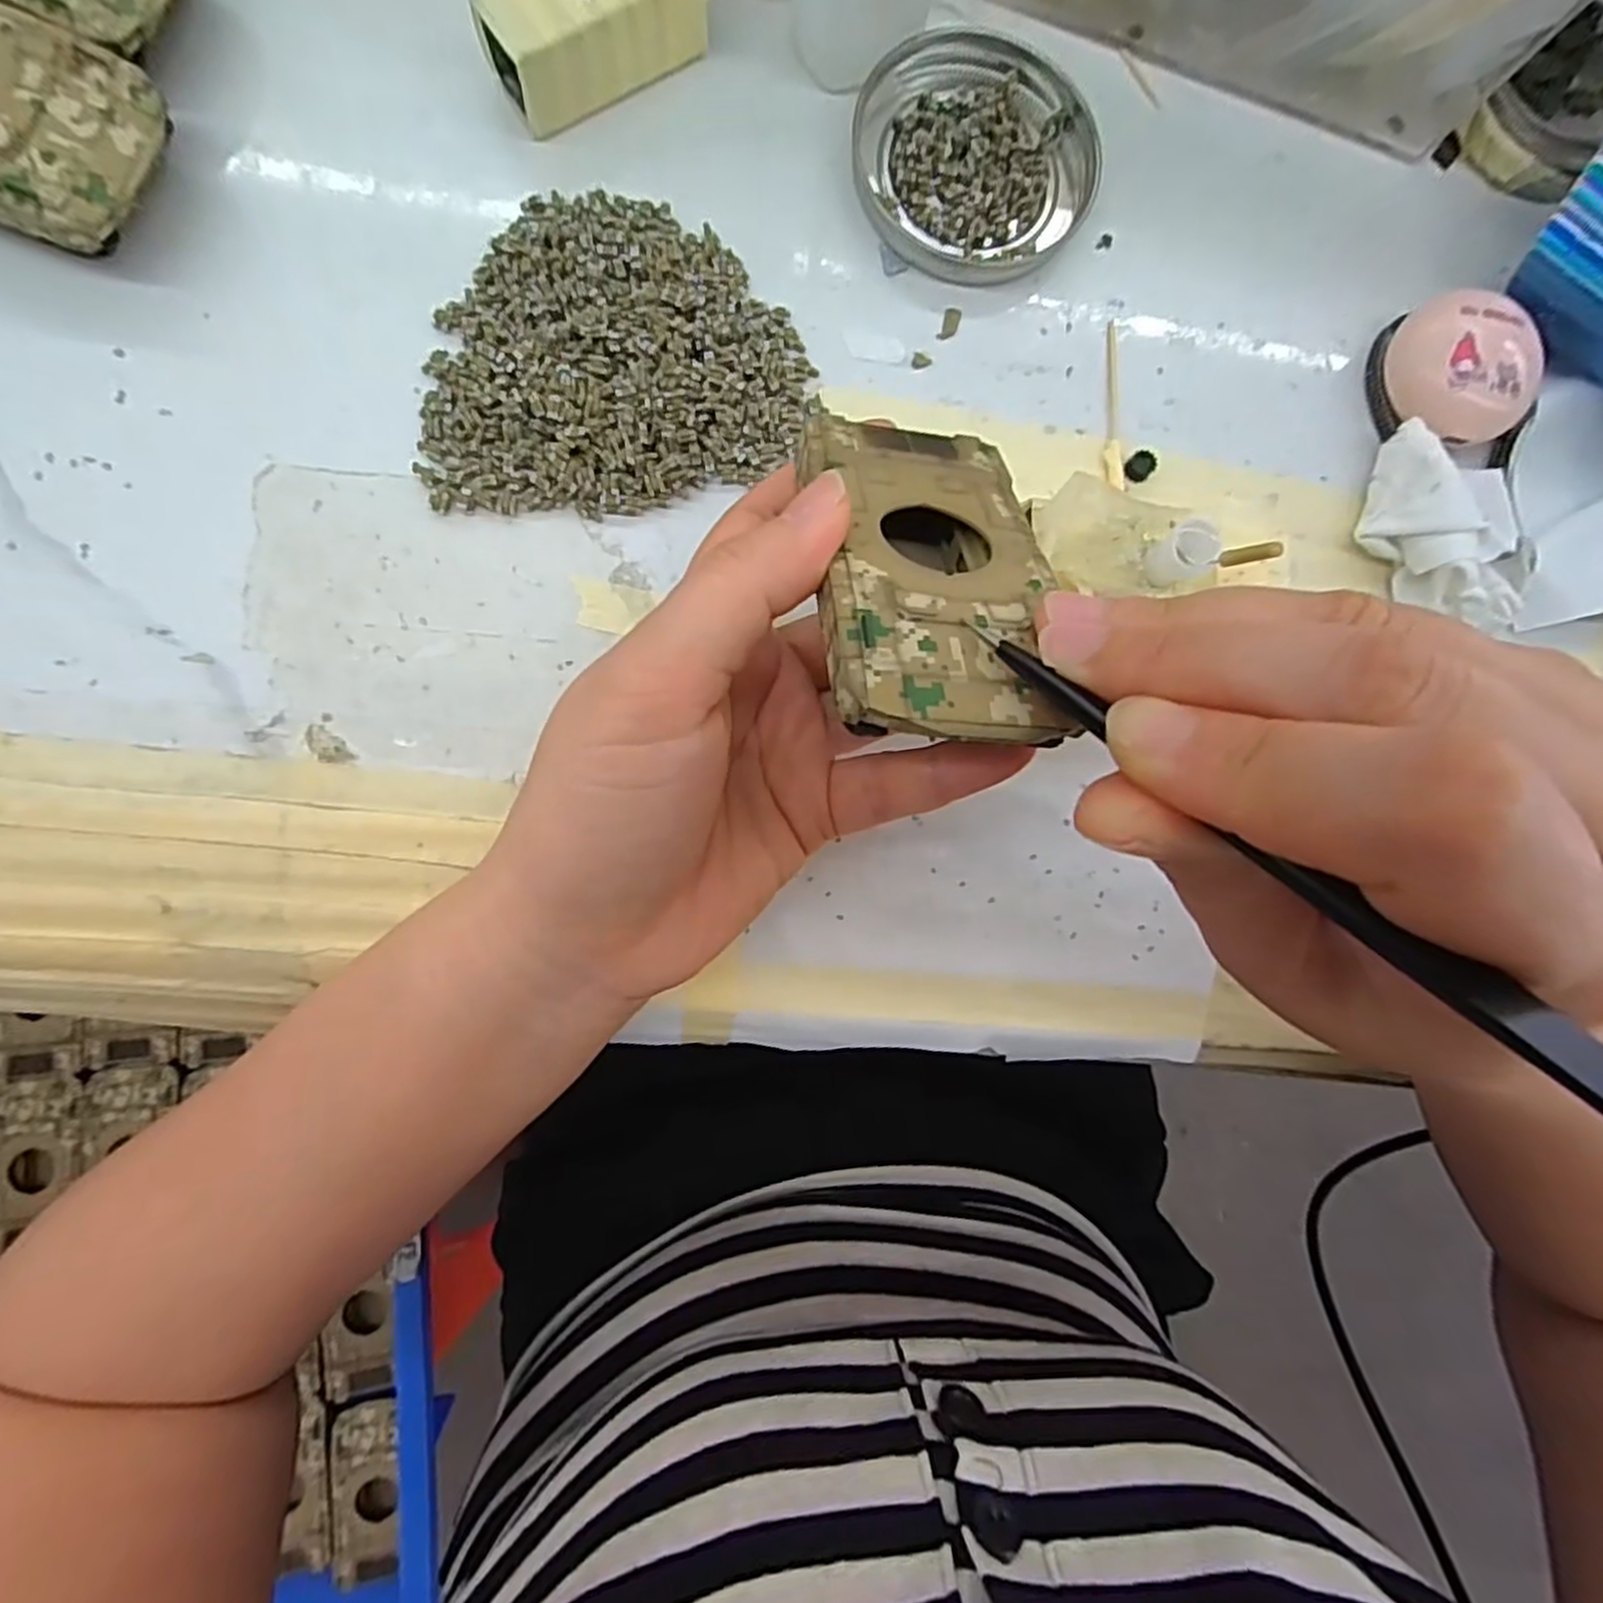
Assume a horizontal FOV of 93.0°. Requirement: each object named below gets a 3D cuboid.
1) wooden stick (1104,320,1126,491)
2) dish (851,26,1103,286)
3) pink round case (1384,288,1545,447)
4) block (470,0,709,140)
[{"bbox_3d":[0.103,-0.131,0.250,0.008,0.004,0.058,-2,87,-7],"label":"wooden stick"},{"bbox_3d":[0.058,-0.212,0.248,0.076,0.008,0.082,0,87,-6],"label":"dish"},{"bbox_3d":[0.219,-0.142,0.254,0.043,0.025,0.043,0,87,-6],"label":"pink round case"},{"bbox_3d":[-0.062,-0.229,0.224,0.069,0.029,0.025,-37,91,-7],"label":"block"}]

